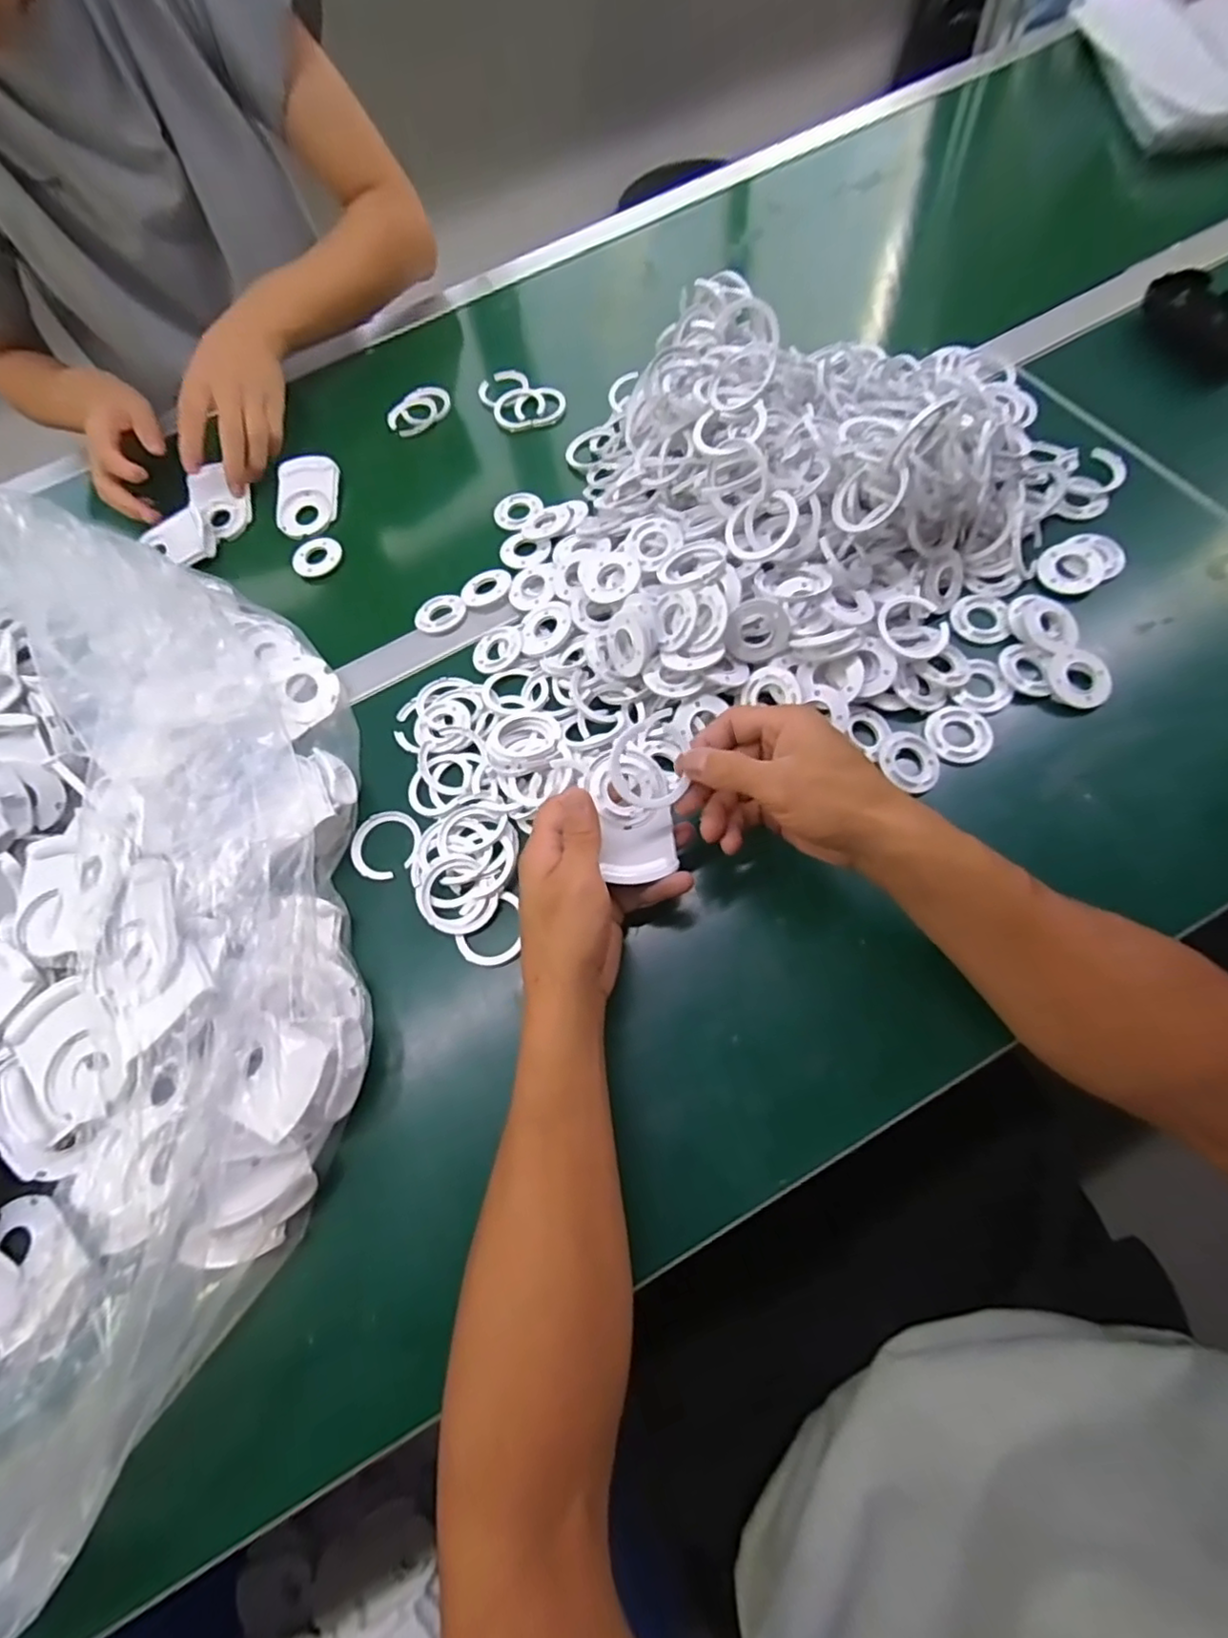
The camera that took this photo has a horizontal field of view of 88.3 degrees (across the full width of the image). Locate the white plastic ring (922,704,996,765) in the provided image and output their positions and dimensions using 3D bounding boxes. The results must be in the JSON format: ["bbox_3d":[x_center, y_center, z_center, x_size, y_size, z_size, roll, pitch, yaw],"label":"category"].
[{"bbox_3d":[0.242,-0.060,0.445,0.043,0.006,0.043,-2,67,6],"label":"white plastic ring"}]

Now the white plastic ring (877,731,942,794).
[{"bbox_3d":[0.203,-0.040,0.435,0.041,0.009,0.045,-2,67,6],"label":"white plastic ring"}]

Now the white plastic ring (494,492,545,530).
[{"bbox_3d":[-0.089,-0.283,0.579,0.039,0.009,0.041,-2,67,6],"label":"white plastic ring"}]

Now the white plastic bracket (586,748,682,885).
[{"bbox_3d":[0.012,-0.004,0.393,0.047,0.021,0.080,-11,70,-1],"label":"white plastic bracket"}]

